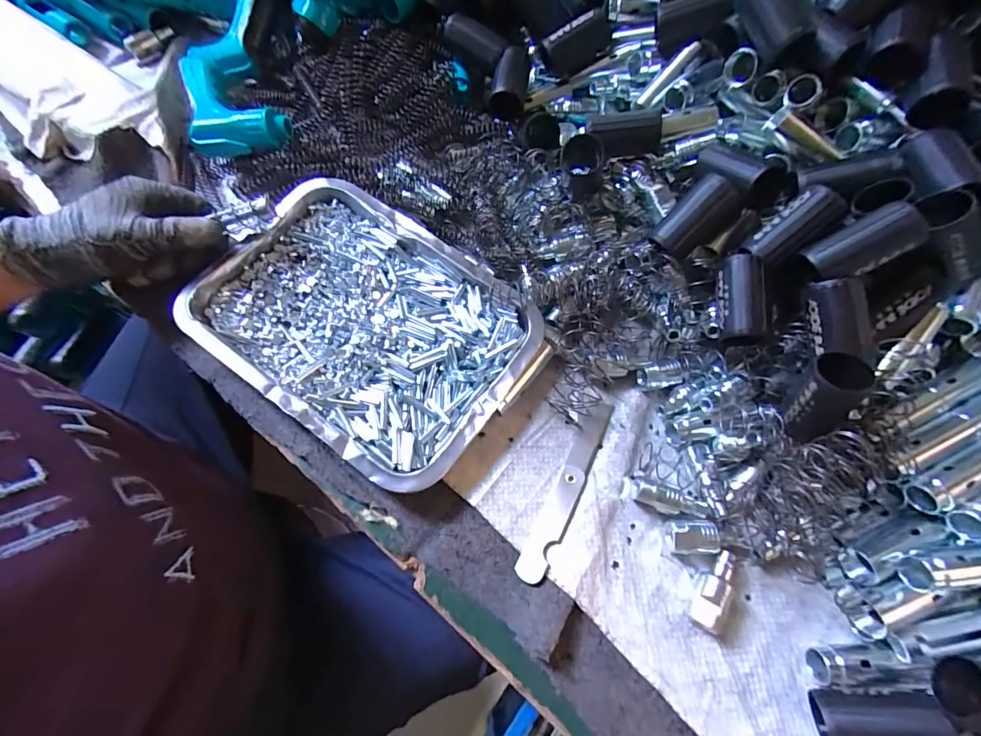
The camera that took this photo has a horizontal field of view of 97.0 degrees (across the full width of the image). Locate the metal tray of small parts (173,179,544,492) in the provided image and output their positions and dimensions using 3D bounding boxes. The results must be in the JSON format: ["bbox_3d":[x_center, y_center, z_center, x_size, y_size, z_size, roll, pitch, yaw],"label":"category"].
[{"bbox_3d":[-0.101,-0.037,0.354,0.251,0.030,0.183,33,69,12],"label":"metal tray of small parts"}]

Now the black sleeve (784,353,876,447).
[{"bbox_3d":[0.211,0.024,0.279,0.031,0.071,0.028,1,42,-2],"label":"black sleeve"}]

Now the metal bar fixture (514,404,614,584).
[{"bbox_3d":[0.058,0.088,0.325,0.020,0.006,0.142,27,68,9],"label":"metal bar fixture"}]

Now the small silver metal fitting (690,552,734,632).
[{"bbox_3d":[0.151,0.149,0.295,0.018,0.021,0.051,33,69,11],"label":"small silver metal fitting"}]

